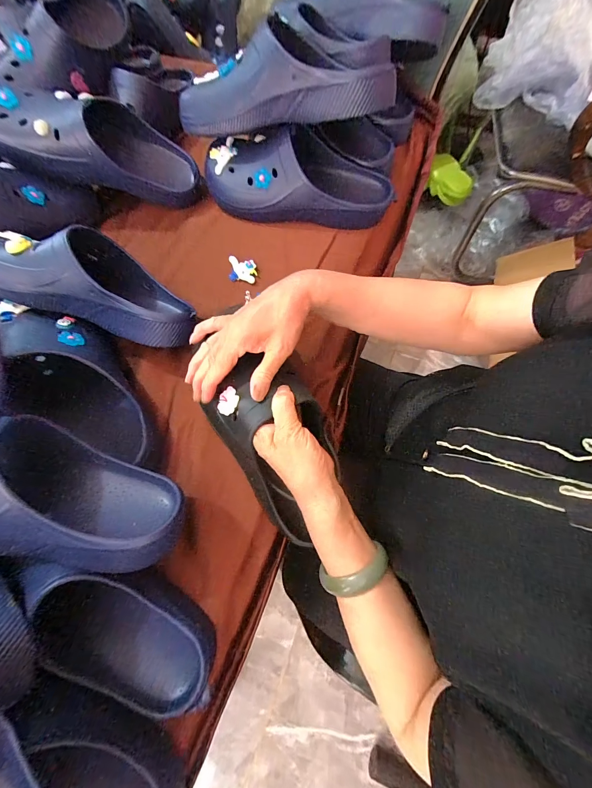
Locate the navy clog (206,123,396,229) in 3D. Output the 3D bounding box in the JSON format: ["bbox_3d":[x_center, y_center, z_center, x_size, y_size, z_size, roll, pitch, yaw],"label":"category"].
[{"bbox_3d":[0.003,-0.328,0.477,0.282,0.084,0.107,7,71,4],"label":"navy clog"}]

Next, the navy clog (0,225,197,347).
[{"bbox_3d":[-0.253,-0.137,0.401,0.278,0.108,0.110,16,72,7],"label":"navy clog"}]

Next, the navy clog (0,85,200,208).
[{"bbox_3d":[-0.287,-0.365,0.465,0.277,0.088,0.099,5,69,-22],"label":"navy clog"}]

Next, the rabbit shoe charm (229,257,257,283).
[{"bbox_3d":[-0.079,-0.185,0.469,0.043,0.011,0.040,5,71,3],"label":"rabbit shoe charm"}]

